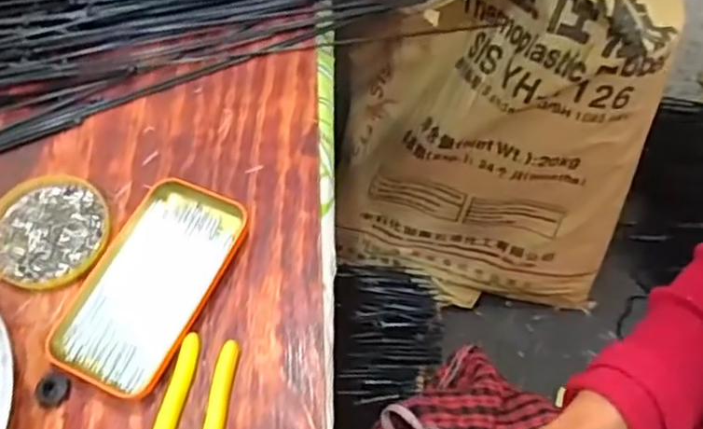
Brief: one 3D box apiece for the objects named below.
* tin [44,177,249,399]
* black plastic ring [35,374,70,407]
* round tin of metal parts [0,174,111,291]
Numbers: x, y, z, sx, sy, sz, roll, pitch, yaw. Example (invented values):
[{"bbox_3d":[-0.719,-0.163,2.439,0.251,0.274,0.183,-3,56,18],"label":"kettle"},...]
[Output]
[{"bbox_3d":[-0.134,0.043,0.455,0.080,0.017,0.142,19,63,12],"label":"tin"},{"bbox_3d":[-0.184,0.107,0.426,0.020,0.009,0.019,-1,61,1],"label":"black plastic ring"},{"bbox_3d":[-0.210,0.011,0.480,0.083,0.008,0.083,-1,61,1],"label":"round tin of metal parts"}]

